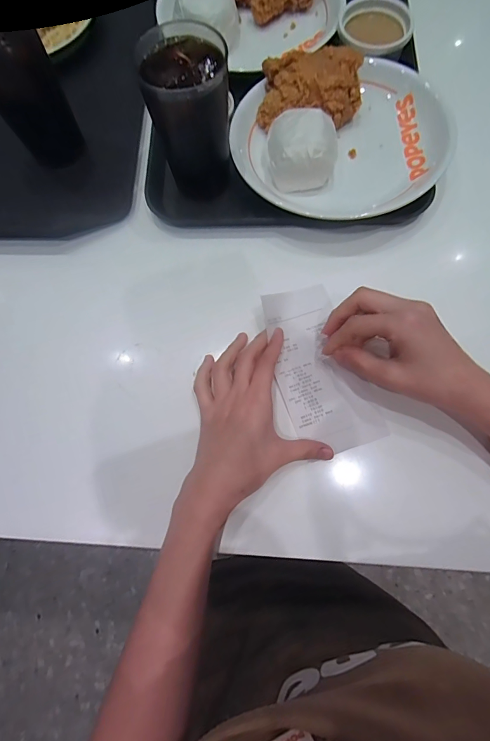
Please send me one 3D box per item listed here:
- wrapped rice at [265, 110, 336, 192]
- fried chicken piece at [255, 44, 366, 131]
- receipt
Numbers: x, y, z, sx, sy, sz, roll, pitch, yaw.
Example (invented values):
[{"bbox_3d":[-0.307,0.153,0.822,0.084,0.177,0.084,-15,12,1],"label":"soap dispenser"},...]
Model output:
[{"bbox_3d":[0.057,-0.219,0.376,0.068,0.043,0.066,0,73,2],"label":"wrapped rice"},{"bbox_3d":[0.067,-0.292,0.392,0.101,0.045,0.059,6,73,3],"label":"fried chicken piece"},{"bbox_3d":[0.067,-0.003,0.352,0.076,0.011,0.156,-19,78,-3],"label":"receipt"}]

